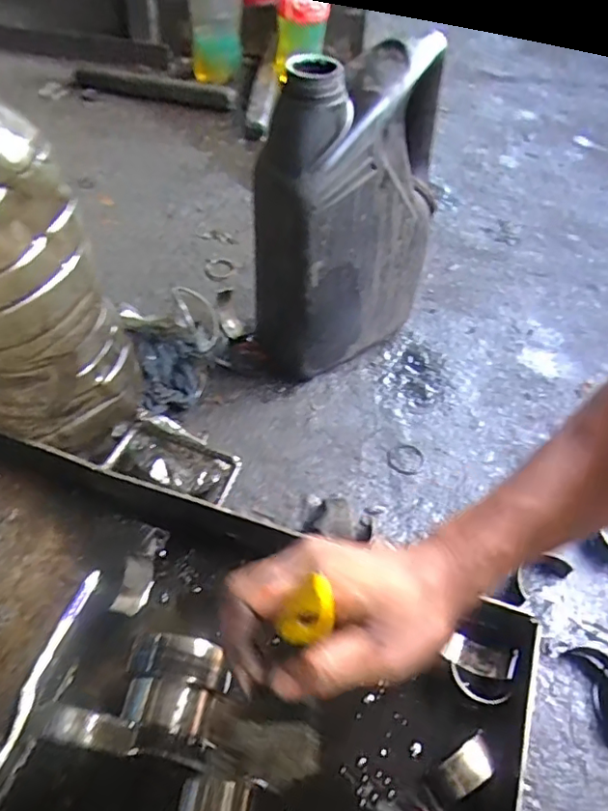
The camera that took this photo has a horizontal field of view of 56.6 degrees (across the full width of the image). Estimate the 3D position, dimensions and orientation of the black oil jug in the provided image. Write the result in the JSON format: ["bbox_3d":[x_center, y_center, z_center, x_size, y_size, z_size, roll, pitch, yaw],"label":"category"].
[{"bbox_3d":[0.051,-0.190,0.628,0.223,0.346,0.099,-25,57,-23],"label":"black oil jug"}]

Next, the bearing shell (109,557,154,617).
[{"bbox_3d":[-0.156,0.166,0.521,0.027,0.017,0.051,12,51,5],"label":"bearing shell"}]

